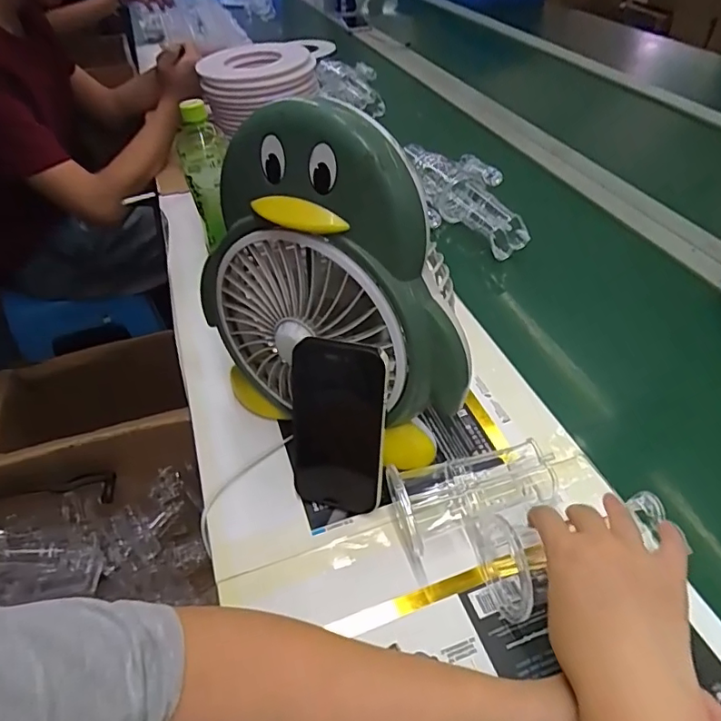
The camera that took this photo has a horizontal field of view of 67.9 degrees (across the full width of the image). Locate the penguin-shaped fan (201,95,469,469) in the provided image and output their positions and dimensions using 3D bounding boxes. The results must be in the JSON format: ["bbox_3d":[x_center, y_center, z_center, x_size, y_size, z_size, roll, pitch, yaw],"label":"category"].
[{"bbox_3d":[-0.033,-0.043,0.441,0.232,0.298,0.084,27,53,28],"label":"penguin-shaped fan"}]

